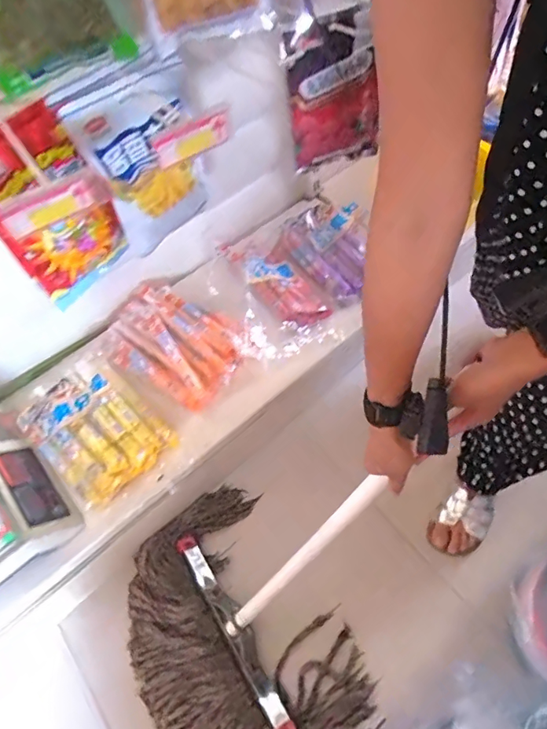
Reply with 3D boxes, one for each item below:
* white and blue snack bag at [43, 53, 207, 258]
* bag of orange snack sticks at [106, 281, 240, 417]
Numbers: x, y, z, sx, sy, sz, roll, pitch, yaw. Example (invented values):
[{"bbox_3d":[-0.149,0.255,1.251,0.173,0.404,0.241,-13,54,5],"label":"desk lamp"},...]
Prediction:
[{"bbox_3d":[-0.199,-0.317,0.738,0.185,0.259,0.071,-33,61,-17],"label":"white and blue snack bag"},{"bbox_3d":[-0.214,-0.056,0.985,0.330,0.067,0.209,33,64,22],"label":"bag of orange snack sticks"}]

